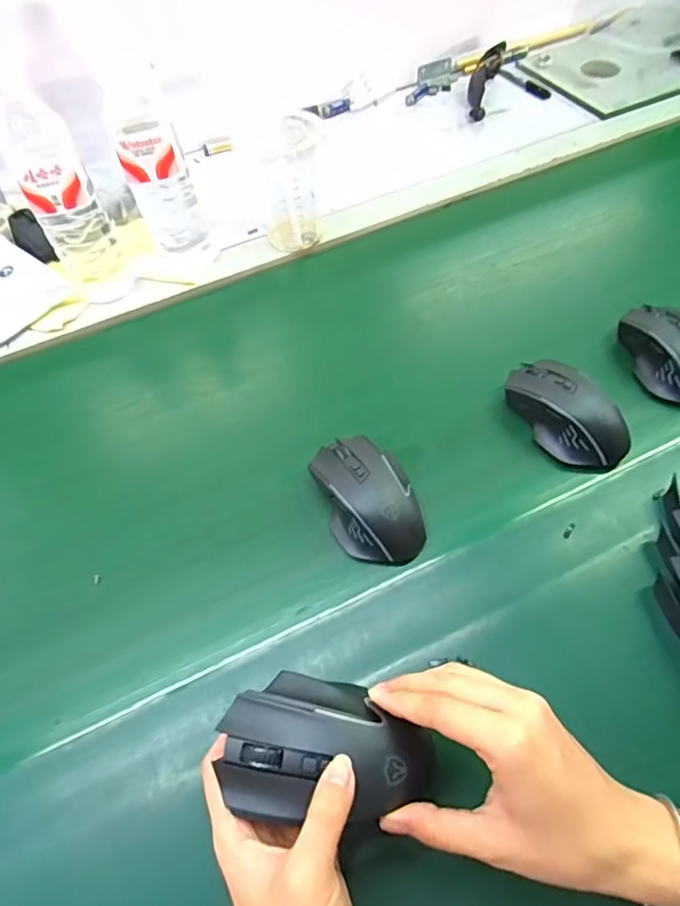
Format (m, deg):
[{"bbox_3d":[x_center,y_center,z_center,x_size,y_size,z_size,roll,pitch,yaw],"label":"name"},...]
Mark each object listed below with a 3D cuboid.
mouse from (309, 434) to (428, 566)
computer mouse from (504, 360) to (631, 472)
[{"bbox_3d":[0.023,0.033,0.438,0.069,0.034,0.112,-19,58,-8],"label":"mouse"},{"bbox_3d":[0.199,-0.041,0.469,0.065,0.035,0.113,-24,59,-11],"label":"computer mouse"}]

